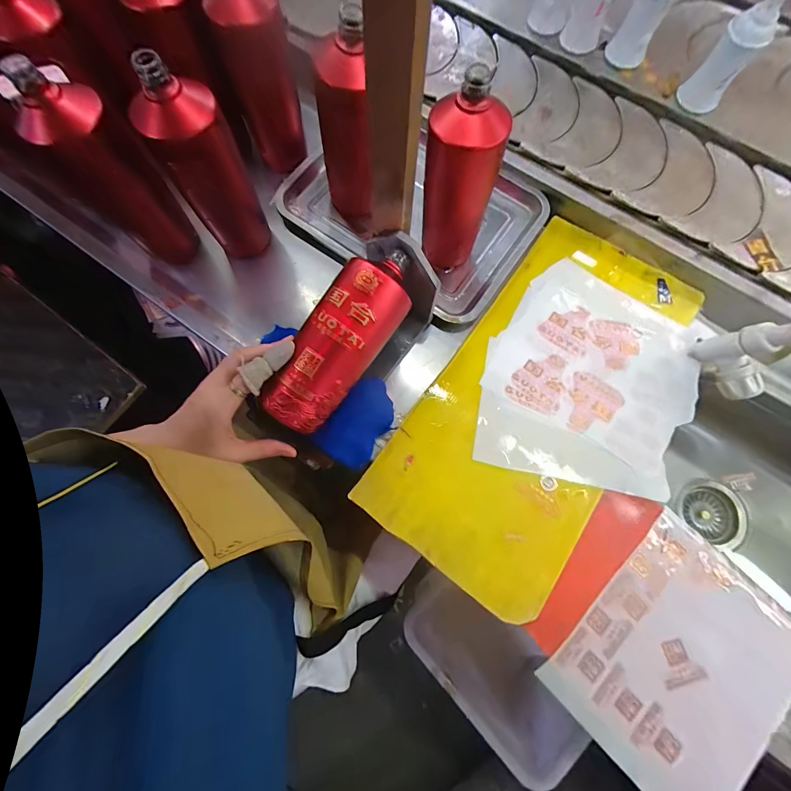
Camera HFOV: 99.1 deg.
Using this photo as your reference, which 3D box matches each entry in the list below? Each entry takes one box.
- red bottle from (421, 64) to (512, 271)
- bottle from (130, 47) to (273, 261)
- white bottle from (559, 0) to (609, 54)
[{"bbox_3d":[0.071,-0.239,0.395,0.078,0.197,0.066,10,77,3],"label":"red bottle"},{"bbox_3d":[-0.212,-0.252,0.394,0.078,0.211,0.064,-24,78,-5],"label":"bottle"},{"bbox_3d":[0.308,-0.613,0.522,0.060,0.117,0.050,20,78,5],"label":"white bottle"}]

